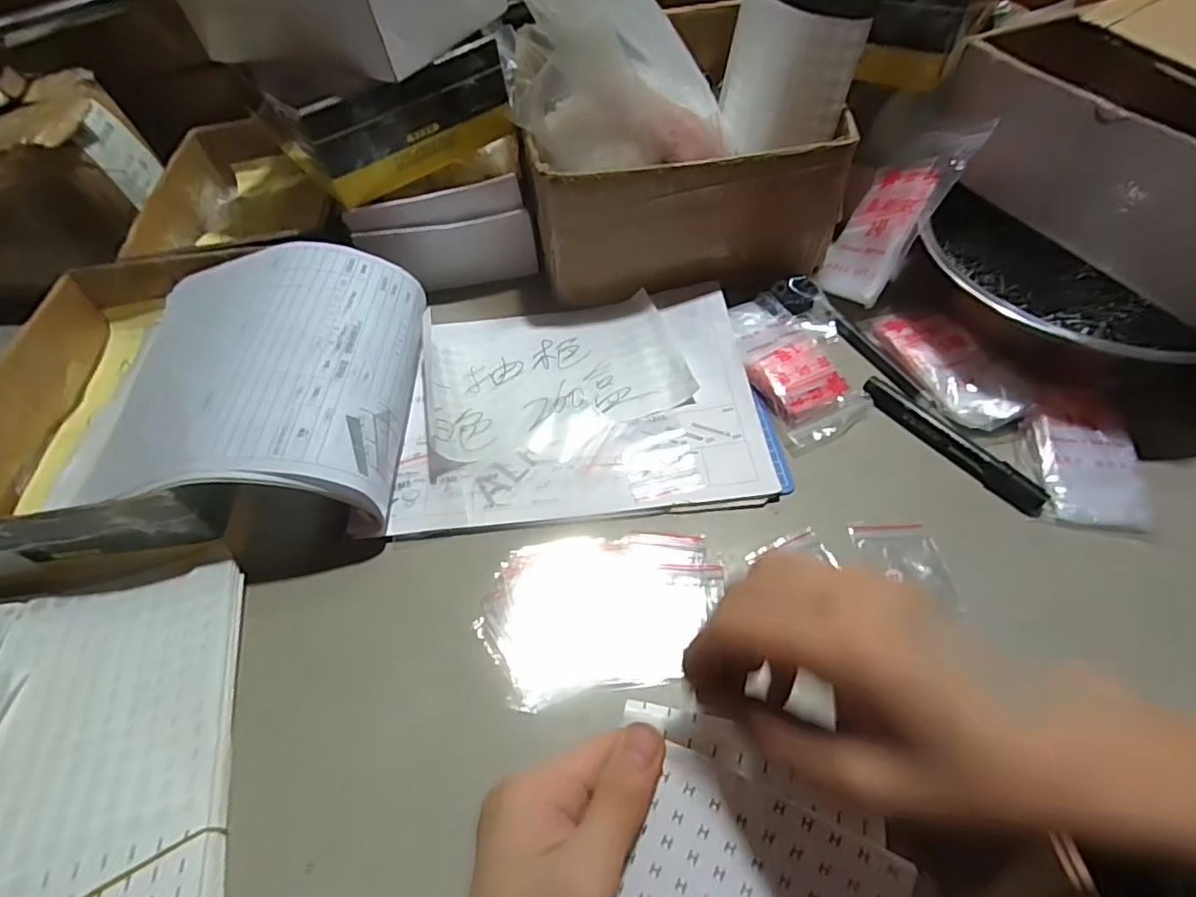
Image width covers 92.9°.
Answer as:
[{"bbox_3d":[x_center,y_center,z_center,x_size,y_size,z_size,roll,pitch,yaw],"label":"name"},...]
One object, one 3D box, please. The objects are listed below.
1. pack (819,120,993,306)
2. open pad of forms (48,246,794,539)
[{"bbox_3d":[0.236,-0.189,0.465,0.147,0.016,0.081,-58,30,8],"label":"pack"},{"bbox_3d":[-0.116,-0.052,0.407,0.473,0.075,0.214,-4,51,0],"label":"open pad of forms"}]

